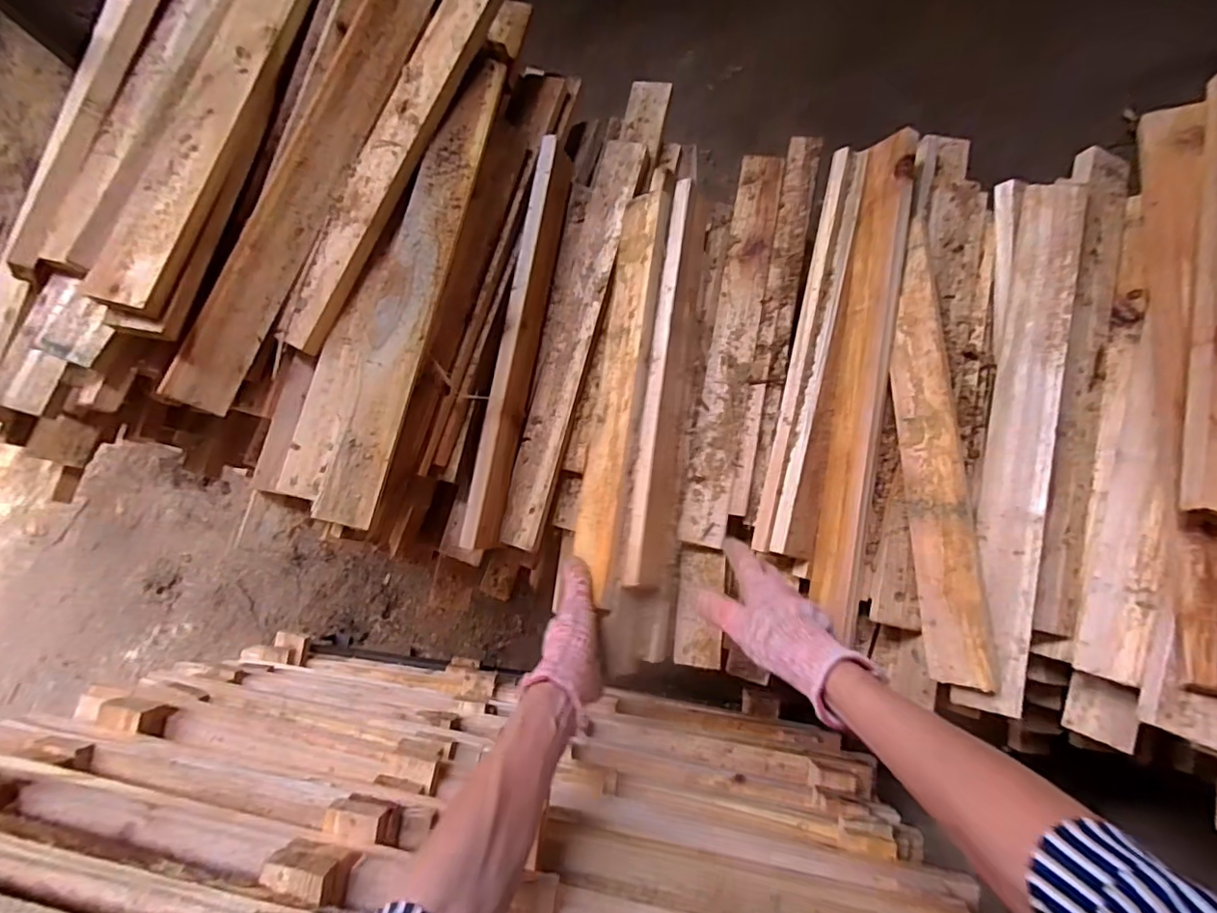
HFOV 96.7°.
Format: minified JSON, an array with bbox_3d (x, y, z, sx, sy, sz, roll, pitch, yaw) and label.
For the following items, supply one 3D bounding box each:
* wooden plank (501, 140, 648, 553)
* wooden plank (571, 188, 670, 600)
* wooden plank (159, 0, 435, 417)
[{"bbox_3d":[-0.043,-0.136,0.654,0.056,0.014,0.498,15,89,18],"label":"wooden plank"},{"bbox_3d":[0.012,-0.078,0.605,0.055,0.019,0.453,4,82,36],"label":"wooden plank"},{"bbox_3d":[-0.288,-0.271,0.525,0.053,0.018,0.490,27,83,-37],"label":"wooden plank"}]

